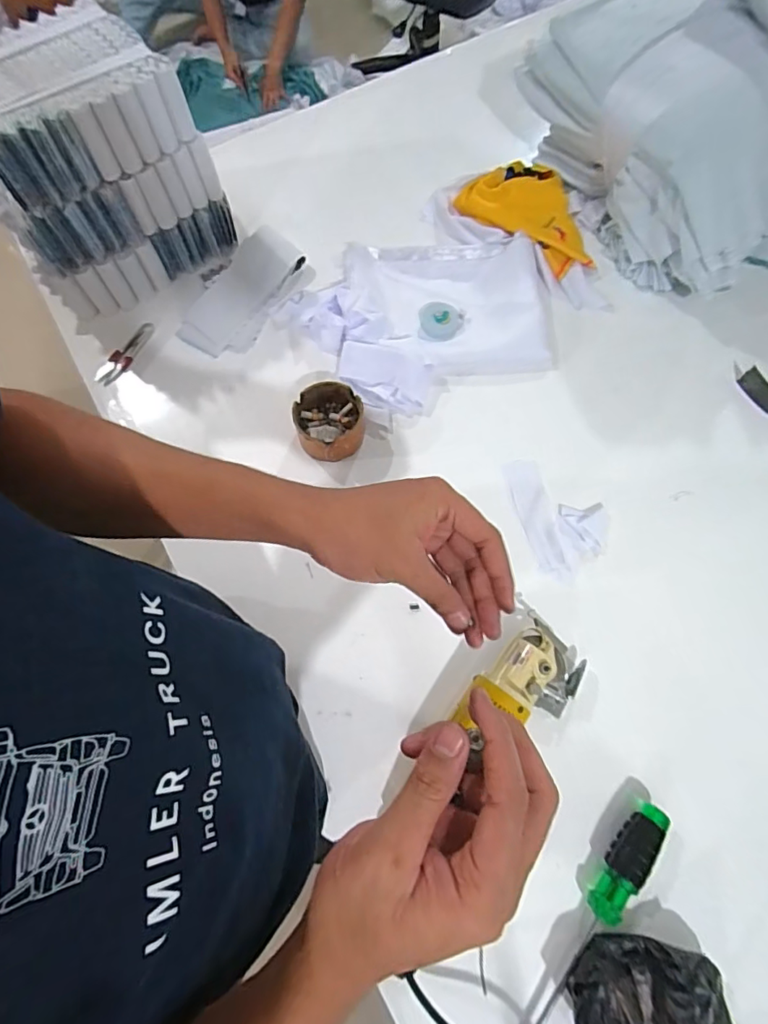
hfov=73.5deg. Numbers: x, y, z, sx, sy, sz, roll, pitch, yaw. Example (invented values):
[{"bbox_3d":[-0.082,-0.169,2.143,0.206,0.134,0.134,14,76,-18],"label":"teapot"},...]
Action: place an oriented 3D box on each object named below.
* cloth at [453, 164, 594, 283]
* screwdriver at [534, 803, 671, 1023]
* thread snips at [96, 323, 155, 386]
[{"bbox_3d":[0.215,-0.418,0.730,0.146,0.043,0.199,-33,73,-11],"label":"cloth"},{"bbox_3d":[0.190,0.362,0.456,0.034,0.028,0.217,38,75,14],"label":"screwdriver"},{"bbox_3d":[-0.348,-0.215,0.693,0.039,0.006,0.106,31,73,12],"label":"thread snips"}]

